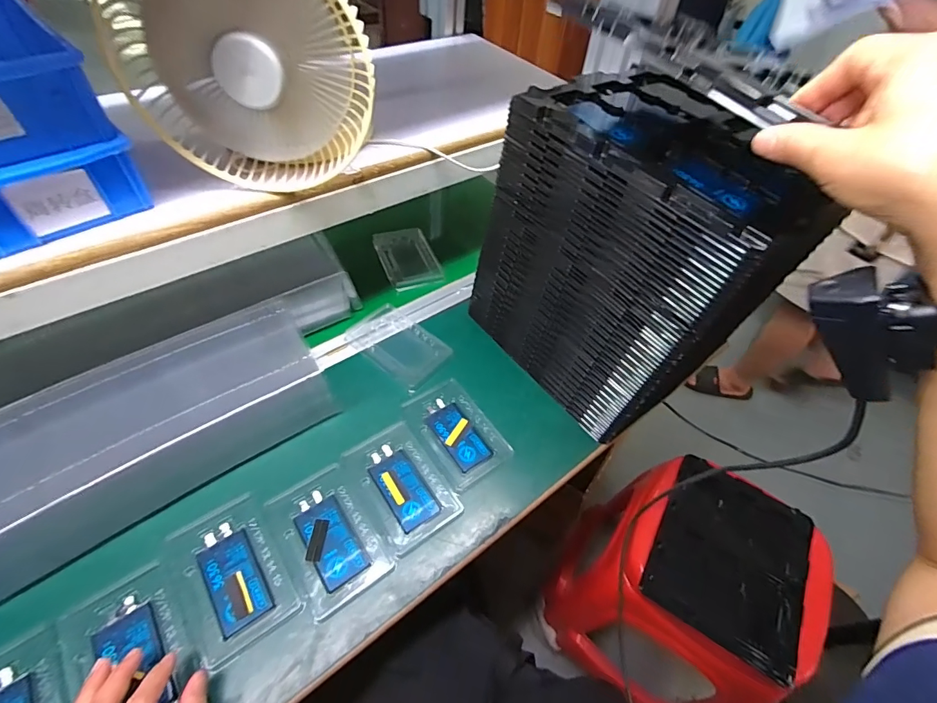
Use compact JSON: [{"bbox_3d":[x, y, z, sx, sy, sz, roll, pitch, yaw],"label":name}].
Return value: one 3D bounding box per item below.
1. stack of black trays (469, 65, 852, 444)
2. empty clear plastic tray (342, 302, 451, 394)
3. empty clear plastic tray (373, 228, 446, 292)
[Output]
[{"bbox_3d":[0.168,-0.096,0.499,0.168,0.305,0.290,-30,59,-26],"label":"stack of black trays"},{"bbox_3d":[-0.096,-0.009,0.608,0.132,0.014,0.090,35,56,22],"label":"empty clear plastic tray"},{"bbox_3d":[-0.101,-0.157,0.719,0.088,0.016,0.139,-17,54,-18],"label":"empty clear plastic tray"}]

